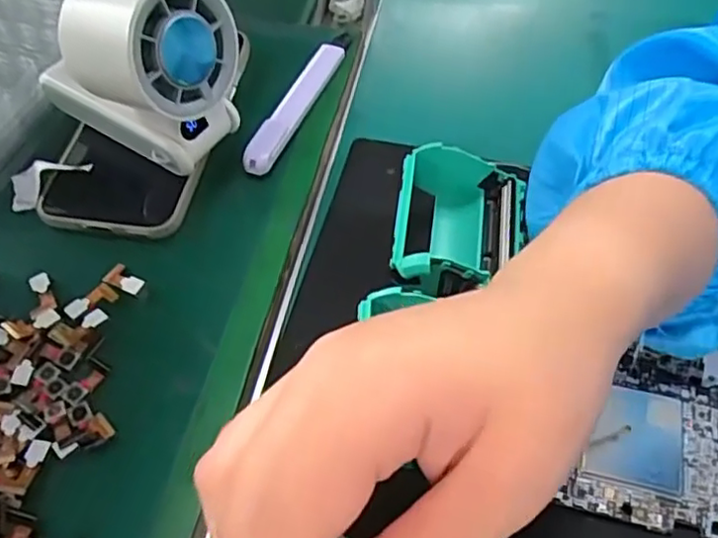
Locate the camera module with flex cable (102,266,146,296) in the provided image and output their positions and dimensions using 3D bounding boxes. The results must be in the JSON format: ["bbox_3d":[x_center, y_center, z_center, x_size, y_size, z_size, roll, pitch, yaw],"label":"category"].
[{"bbox_3d":[-0.114,0.005,0.304,0.022,0.004,0.011,30,59,23],"label":"camera module with flex cable"}]

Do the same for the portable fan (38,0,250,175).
[{"bbox_3d":[-0.111,-0.094,0.310,0.097,0.100,0.060,23,58,12],"label":"portable fan"}]

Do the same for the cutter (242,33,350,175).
[{"bbox_3d":[-0.034,-0.104,0.373,0.017,0.010,0.130,16,55,14],"label":"cutter"}]

